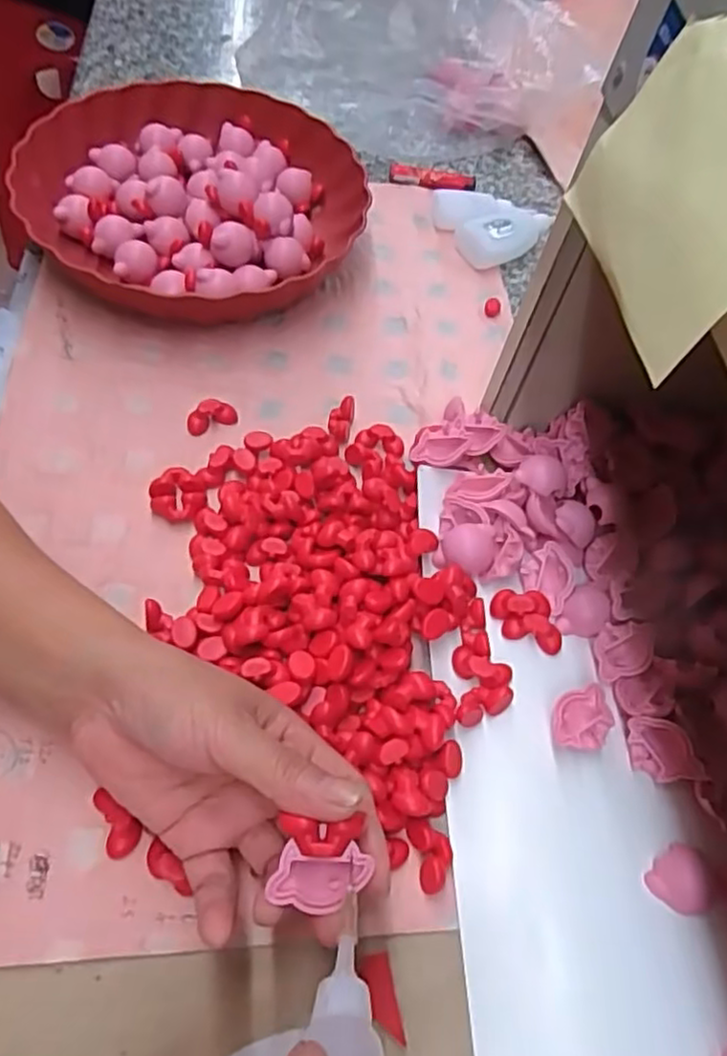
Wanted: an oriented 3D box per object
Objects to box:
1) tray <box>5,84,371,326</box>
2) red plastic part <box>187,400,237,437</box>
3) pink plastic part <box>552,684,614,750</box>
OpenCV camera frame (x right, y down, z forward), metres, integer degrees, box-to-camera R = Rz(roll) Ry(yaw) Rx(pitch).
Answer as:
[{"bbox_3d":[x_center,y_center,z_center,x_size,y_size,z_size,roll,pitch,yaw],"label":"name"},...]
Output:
[{"bbox_3d":[-0.127,-0.242,0.509,0.244,0.051,0.247,25,59,7],"label":"tray"},{"bbox_3d":[-0.097,-0.072,0.430,0.032,0.016,0.012,-21,65,-19],"label":"red plastic part"},{"bbox_3d":[0.108,0.098,0.340,0.030,0.016,0.028,-7,61,-12],"label":"pink plastic part"}]

